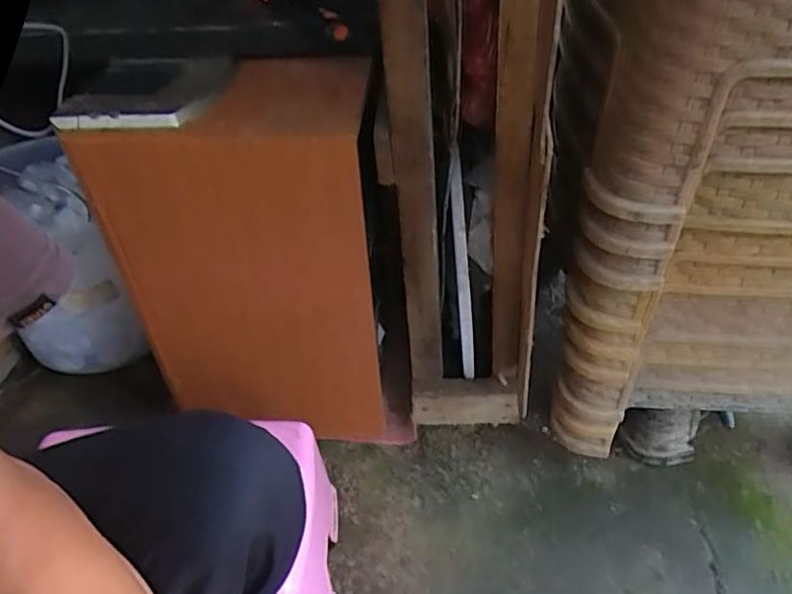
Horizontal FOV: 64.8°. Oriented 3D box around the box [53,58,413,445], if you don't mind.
[{"bbox_3d":[-0.133,-0.032,0.652,0.254,0.379,0.148,4,42,7],"label":"box"}]

